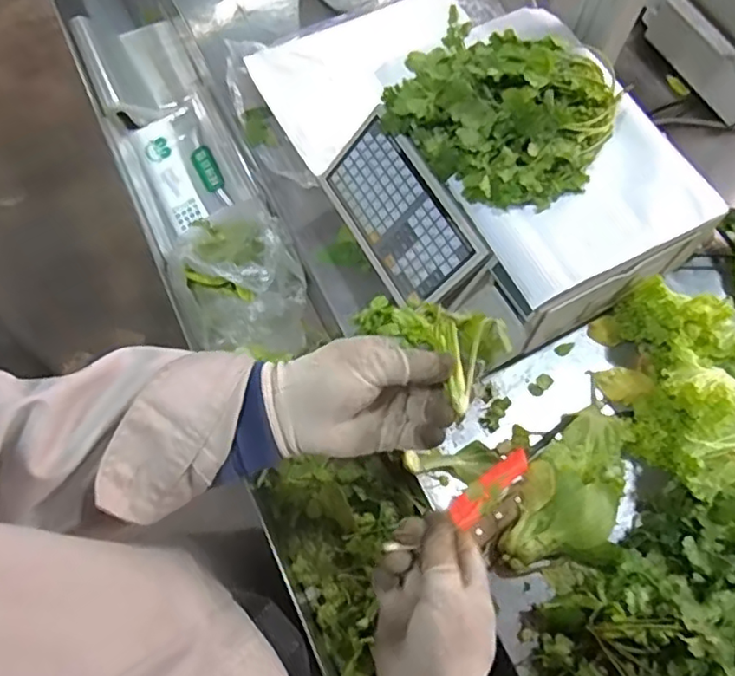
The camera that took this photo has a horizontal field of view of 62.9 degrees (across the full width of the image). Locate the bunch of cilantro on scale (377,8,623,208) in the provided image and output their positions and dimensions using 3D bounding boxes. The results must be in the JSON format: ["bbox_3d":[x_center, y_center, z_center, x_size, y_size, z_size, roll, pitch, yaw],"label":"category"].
[{"bbox_3d":[0.156,-0.285,0.719,0.274,0.114,0.207,37,72,13],"label":"bunch of cilantro on scale"}]

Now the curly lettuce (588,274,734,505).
[{"bbox_3d":[0.456,0.079,0.762,0.300,0.110,0.273,14,68,5],"label":"curly lettuce"}]

